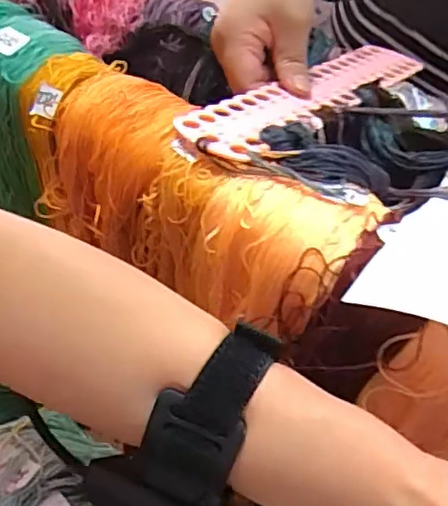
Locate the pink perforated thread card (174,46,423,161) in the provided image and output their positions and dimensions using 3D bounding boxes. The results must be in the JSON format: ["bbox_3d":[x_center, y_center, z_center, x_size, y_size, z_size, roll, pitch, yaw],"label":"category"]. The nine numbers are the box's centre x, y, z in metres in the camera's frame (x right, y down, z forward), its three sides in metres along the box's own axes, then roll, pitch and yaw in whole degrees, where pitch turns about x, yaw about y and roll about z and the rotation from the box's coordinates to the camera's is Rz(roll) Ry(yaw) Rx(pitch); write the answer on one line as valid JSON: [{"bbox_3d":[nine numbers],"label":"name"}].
[{"bbox_3d":[0.073,-0.124,0.455,0.060,0.011,0.290,35,44,24],"label":"pink perforated thread card"}]

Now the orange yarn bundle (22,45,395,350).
[{"bbox_3d":[-0.034,-0.038,0.380,0.250,0.085,0.087,32,59,23],"label":"orange yarn bundle"}]

